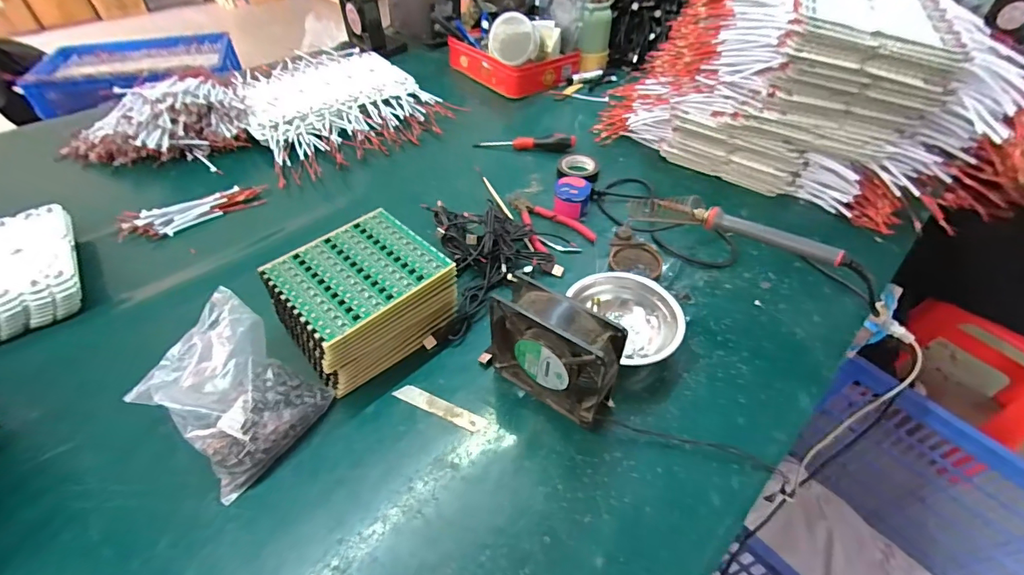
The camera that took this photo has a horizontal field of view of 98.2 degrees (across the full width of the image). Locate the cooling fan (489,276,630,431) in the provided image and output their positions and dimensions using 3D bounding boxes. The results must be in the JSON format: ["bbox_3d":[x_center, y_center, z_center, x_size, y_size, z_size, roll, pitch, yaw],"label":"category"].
[{"bbox_3d":[0.039,0.061,0.425,0.125,0.117,0.048,27,51,27],"label":"cooling fan"}]

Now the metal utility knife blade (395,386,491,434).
[{"bbox_3d":[-0.073,0.121,0.451,0.098,0.005,0.021,21,45,16],"label":"metal utility knife blade"}]

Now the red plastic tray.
[{"bbox_3d":[0.002,-0.504,0.978,0.185,0.061,0.241,-31,55,-27],"label":"red plastic tray"}]

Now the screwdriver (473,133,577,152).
[{"bbox_3d":[0.023,-0.259,0.790,0.178,0.020,0.025,4,47,2],"label":"screwdriver"}]

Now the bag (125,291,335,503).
[{"bbox_3d":[-0.268,0.095,0.421,0.146,0.075,0.119,27,50,27],"label":"bag"}]

